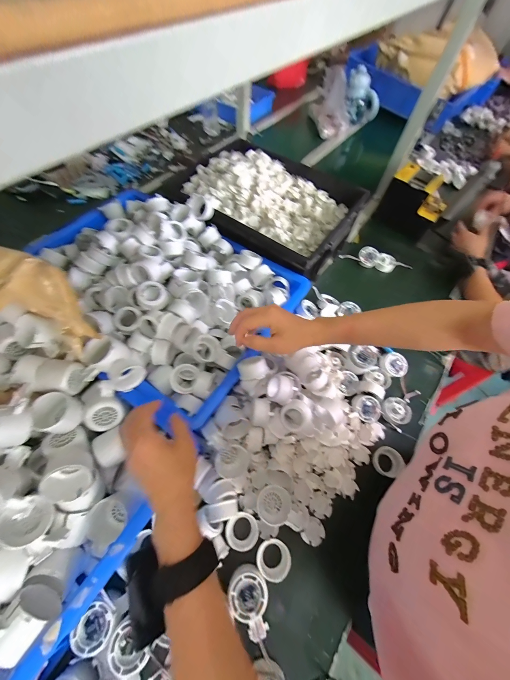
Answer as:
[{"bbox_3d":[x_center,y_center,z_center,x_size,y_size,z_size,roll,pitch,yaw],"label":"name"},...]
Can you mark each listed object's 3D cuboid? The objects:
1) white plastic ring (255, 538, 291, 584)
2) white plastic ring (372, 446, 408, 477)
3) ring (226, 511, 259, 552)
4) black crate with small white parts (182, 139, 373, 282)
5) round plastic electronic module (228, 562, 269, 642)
[{"bbox_3d":[0.032,0.372,0.435,0.058,0.027,0.052,26,62,11],"label":"white plastic ring"},{"bbox_3d":[0.268,0.244,0.514,0.052,0.024,0.051,1,60,-3],"label":"white plastic ring"},{"bbox_3d":[-0.023,0.337,0.453,0.055,0.033,0.053,1,60,-3],"label":"ring"},{"bbox_3d":[0.041,-0.392,0.705,0.451,0.128,0.345,33,64,14],"label":"black crate with small white parts"},{"bbox_3d":[-0.003,0.399,0.392,0.054,0.032,0.080,-28,66,-18],"label":"round plastic electronic module"}]

